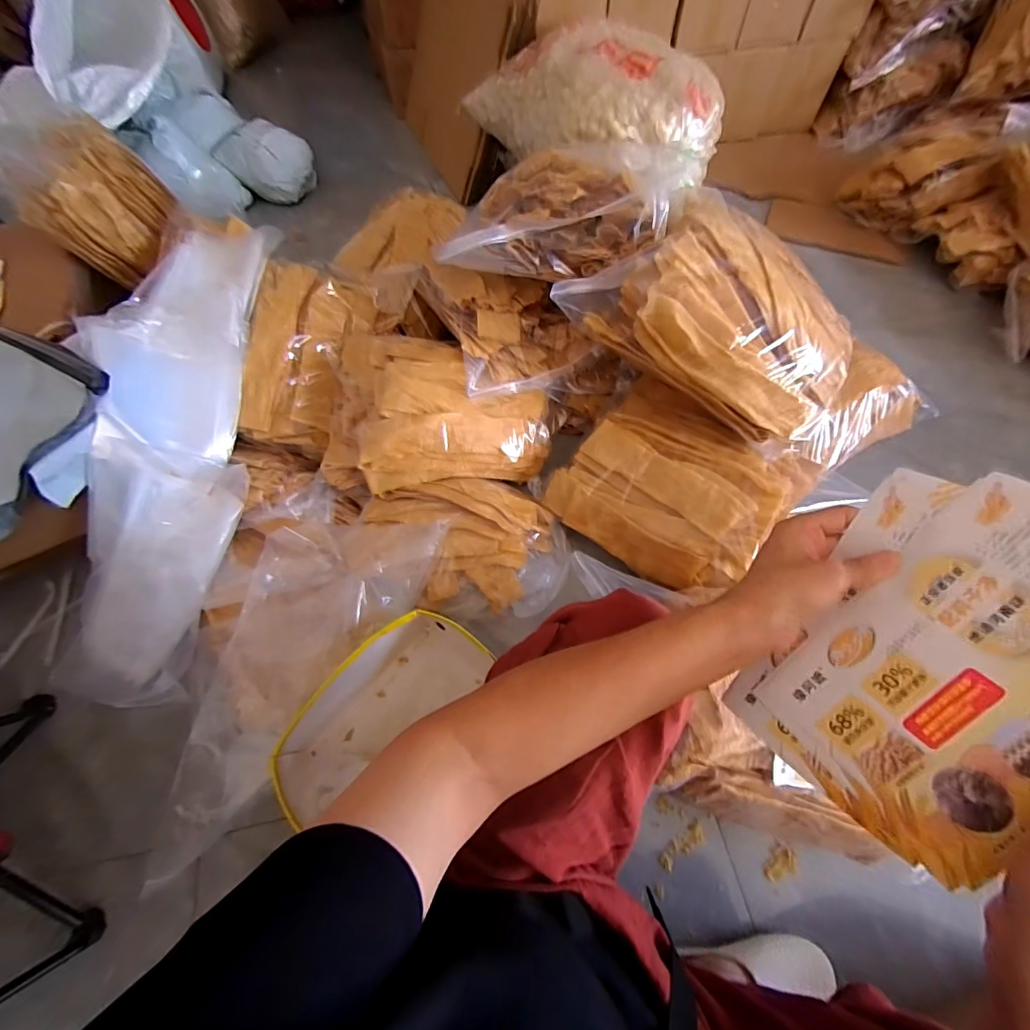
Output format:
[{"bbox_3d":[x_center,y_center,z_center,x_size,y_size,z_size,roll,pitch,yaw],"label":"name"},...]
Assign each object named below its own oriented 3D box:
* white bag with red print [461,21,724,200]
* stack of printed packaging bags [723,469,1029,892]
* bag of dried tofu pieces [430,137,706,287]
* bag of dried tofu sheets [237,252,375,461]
[{"bbox_3d":[0.199,-0.999,1.077,0.384,0.180,0.605,-29,66,-13],"label":"white bag with red print"},{"bbox_3d":[0.268,0.093,0.279,0.164,0.010,0.226,42,108,37],"label":"stack of printed packaging bags"},{"bbox_3d":[0.071,-0.517,0.779,0.390,0.152,0.207,-1,63,1],"label":"bag of dried tofu pieces"},{"bbox_3d":[-0.439,-0.333,0.941,0.213,0.090,0.388,15,84,-28],"label":"bag of dried tofu sheets"}]

